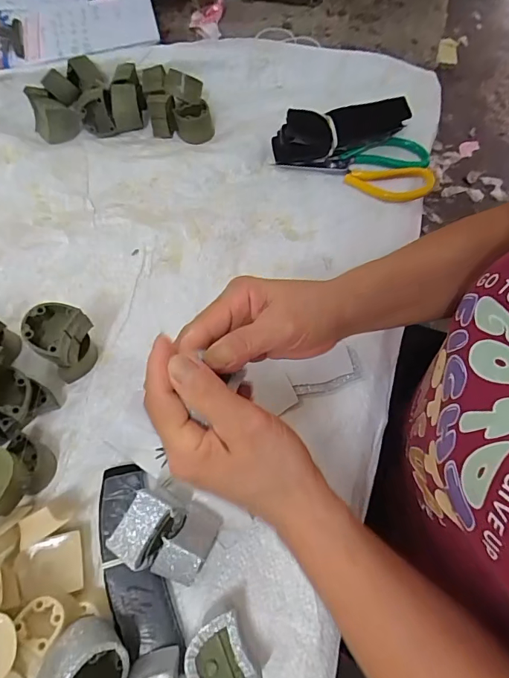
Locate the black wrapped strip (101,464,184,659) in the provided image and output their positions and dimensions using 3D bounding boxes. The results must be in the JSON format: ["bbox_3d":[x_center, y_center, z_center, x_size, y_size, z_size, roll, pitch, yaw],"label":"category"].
[{"bbox_3d":[-0.098,0.171,0.334,0.043,0.007,0.139,-18,66,-10],"label":"black wrapped strip"}]

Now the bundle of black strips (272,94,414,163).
[{"bbox_3d":[0.104,-0.250,0.514,0.158,0.063,0.030,-10,65,-6],"label":"bundle of black strips"}]

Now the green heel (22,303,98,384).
[{"bbox_3d":[-0.171,0.003,0.380,0.037,0.078,0.050,16,65,6],"label":"green heel"}]

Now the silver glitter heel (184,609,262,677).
[{"bbox_3d":[-0.024,0.227,0.299,0.044,0.032,0.048,-25,67,-13],"label":"silver glitter heel"}]

